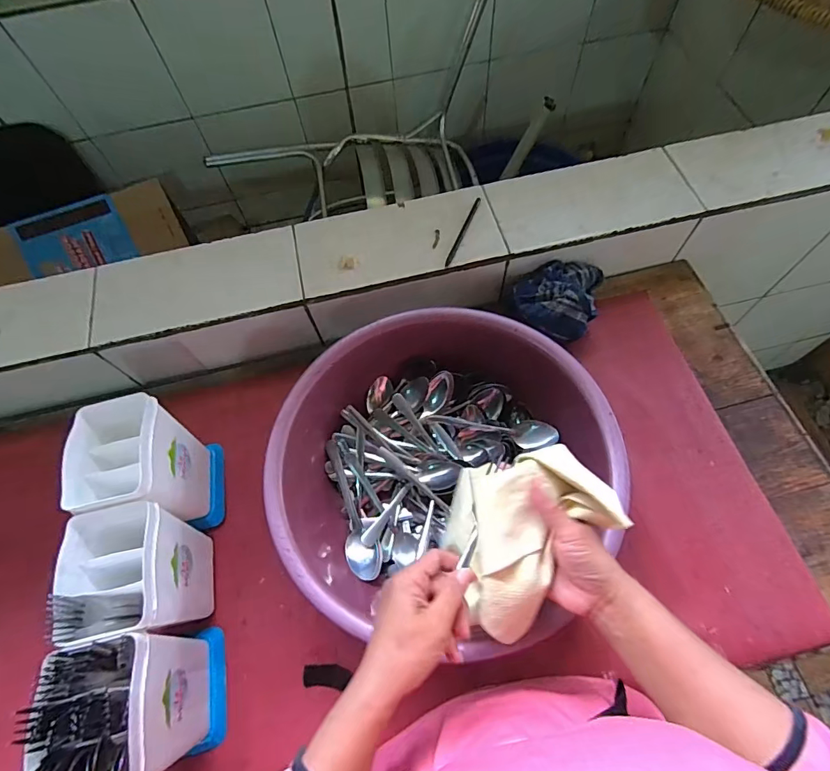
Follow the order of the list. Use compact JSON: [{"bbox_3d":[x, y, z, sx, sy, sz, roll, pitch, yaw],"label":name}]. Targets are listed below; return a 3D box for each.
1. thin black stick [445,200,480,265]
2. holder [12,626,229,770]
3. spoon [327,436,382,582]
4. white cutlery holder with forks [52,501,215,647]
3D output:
[{"bbox_3d":[0.072,-0.229,0.665,0.009,0.006,0.128,20,68,12],"label":"thin black stick"},{"bbox_3d":[-0.268,0.315,0.447,0.083,0.184,0.119,-12,65,-2],"label":"holder"},{"bbox_3d":[-0.085,0.155,0.576,0.037,0.017,0.179,-20,66,-6],"label":"spoon"},{"bbox_3d":[-0.300,0.207,0.516,0.086,0.168,0.130,-12,65,-3],"label":"white cutlery holder with forks"}]

